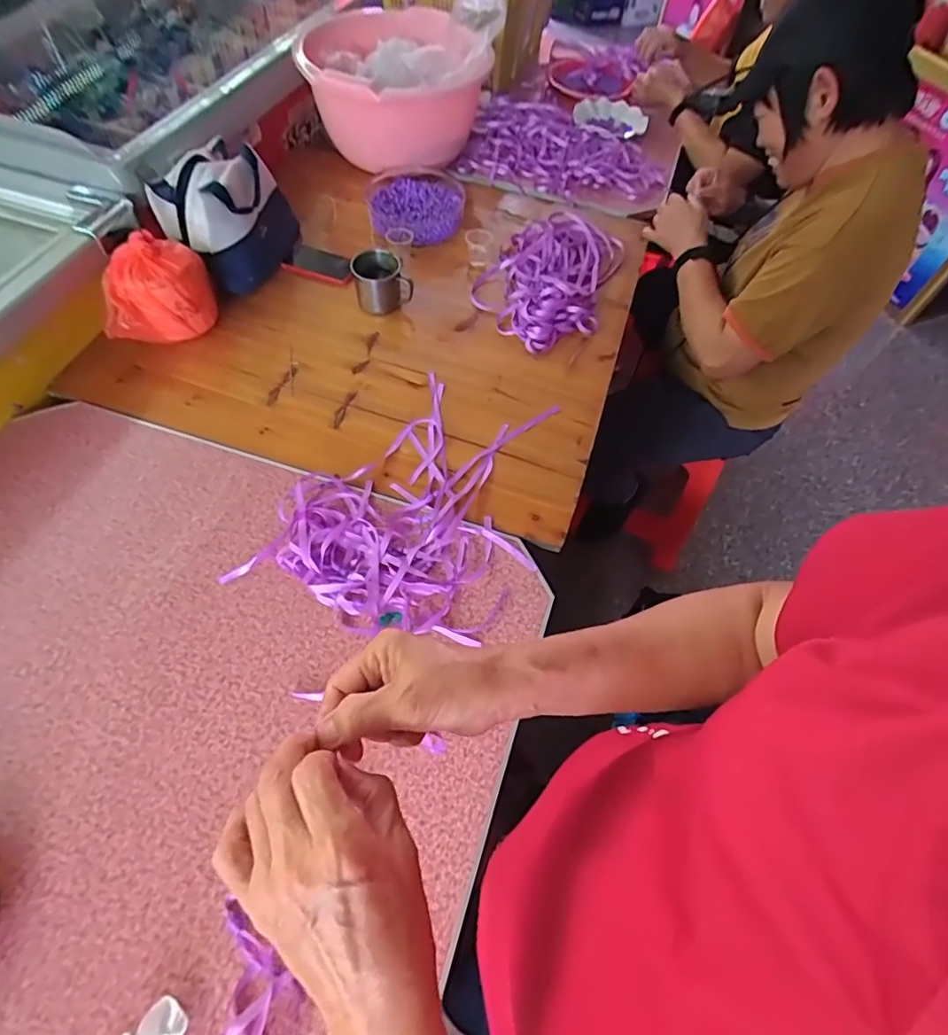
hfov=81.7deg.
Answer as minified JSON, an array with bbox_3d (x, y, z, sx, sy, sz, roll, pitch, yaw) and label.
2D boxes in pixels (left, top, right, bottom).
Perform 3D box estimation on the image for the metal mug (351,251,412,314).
[{"bbox_3d":[-0.165,-0.420,0.986,0.098,0.078,0.081,-11,60,-9],"label":"metal mug"}]

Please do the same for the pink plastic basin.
[{"bbox_3d":[-0.165,-0.975,1.235,0.373,0.189,0.448,16,59,6],"label":"pink plastic basin"}]

